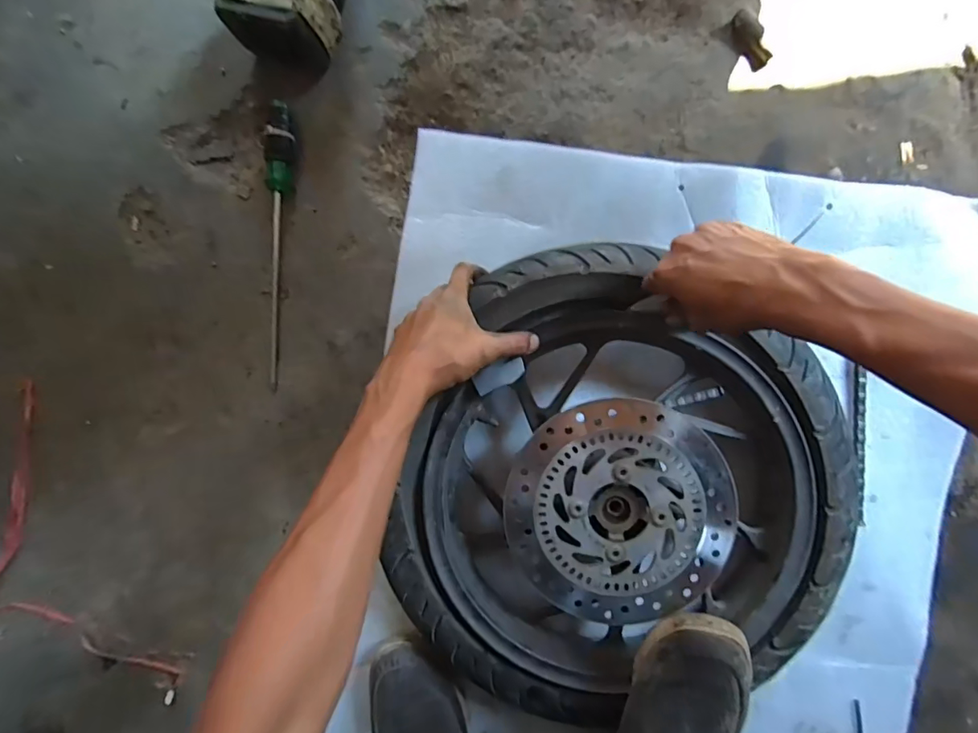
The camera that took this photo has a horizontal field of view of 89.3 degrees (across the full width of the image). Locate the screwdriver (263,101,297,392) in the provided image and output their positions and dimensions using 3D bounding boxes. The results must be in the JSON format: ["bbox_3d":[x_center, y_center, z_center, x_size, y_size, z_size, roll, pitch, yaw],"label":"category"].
[{"bbox_3d":[-0.255,-0.144,0.594,0.034,0.028,0.333,2,90,5],"label":"screwdriver"}]

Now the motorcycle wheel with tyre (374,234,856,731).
[{"bbox_3d":[0.135,0.142,0.505,0.420,0.102,0.438,0,90,5],"label":"motorcycle wheel with tyre"}]

